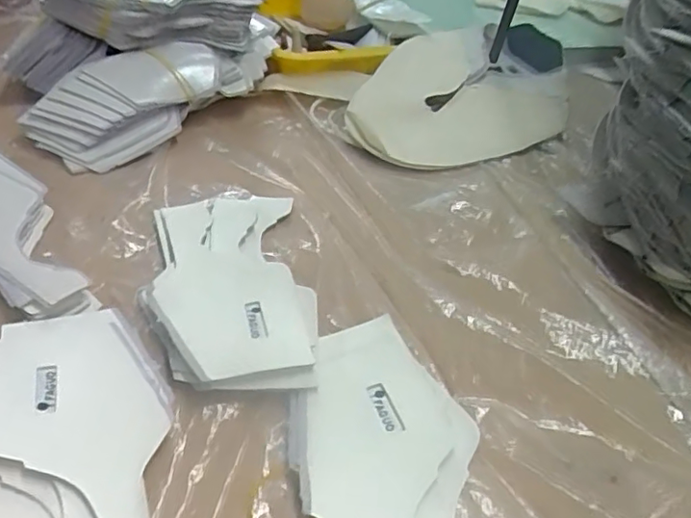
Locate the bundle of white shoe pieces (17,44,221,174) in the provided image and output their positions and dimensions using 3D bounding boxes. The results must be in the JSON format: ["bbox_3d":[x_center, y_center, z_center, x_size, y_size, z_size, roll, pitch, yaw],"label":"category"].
[{"bbox_3d":[-0.213,-0.159,0.592,0.105,0.057,0.188,32,50,27],"label":"bundle of white shoe pieces"}]

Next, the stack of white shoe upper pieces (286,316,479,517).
[{"bbox_3d":[0.030,0.122,0.330,0.102,0.009,0.208,-12,45,-17],"label":"stack of white shoe upper pieces"}]

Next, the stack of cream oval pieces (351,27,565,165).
[{"bbox_3d":[0.110,-0.174,0.630,0.213,0.056,0.176,-22,48,-25],"label":"stack of cream oval pieces"}]

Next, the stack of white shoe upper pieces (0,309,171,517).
[{"bbox_3d":[-0.154,0.107,0.325,0.105,0.016,0.201,-5,43,-9],"label":"stack of white shoe upper pieces"}]

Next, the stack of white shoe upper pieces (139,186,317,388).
[{"bbox_3d":[-0.086,0.008,0.438,0.113,0.016,0.208,-3,43,-7],"label":"stack of white shoe upper pieces"}]

